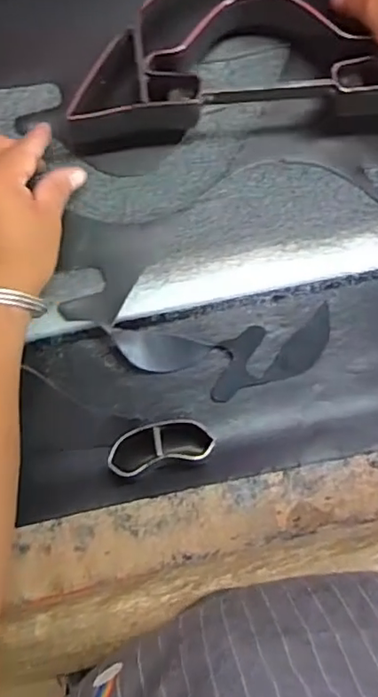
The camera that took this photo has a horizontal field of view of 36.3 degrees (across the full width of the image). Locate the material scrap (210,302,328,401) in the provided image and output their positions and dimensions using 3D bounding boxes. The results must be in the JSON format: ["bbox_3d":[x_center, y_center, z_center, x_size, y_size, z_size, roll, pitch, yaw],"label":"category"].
[{"bbox_3d":[0.067,0.003,0.470,0.111,0.004,0.046,-21,93,-2],"label":"material scrap"}]

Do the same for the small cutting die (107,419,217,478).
[{"bbox_3d":[-0.020,0.072,0.438,0.080,0.032,0.036,-8,87,-3],"label":"small cutting die"}]

